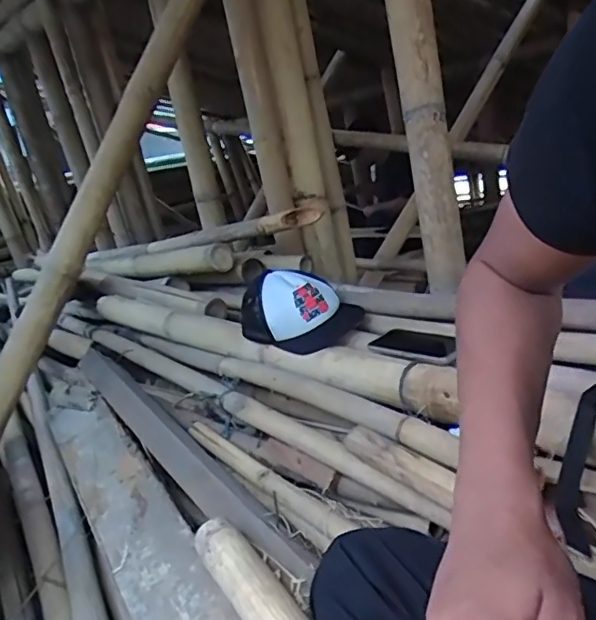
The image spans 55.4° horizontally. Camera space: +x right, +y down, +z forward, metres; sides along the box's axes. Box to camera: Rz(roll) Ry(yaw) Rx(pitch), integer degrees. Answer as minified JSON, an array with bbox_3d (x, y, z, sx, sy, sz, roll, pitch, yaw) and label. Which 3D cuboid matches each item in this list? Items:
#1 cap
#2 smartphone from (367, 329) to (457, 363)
[{"bbox_3d":[-0.015,-0.009,1.139,0.268,0.133,0.159,4,18,41],"label":"cap"},{"bbox_3d":[0.189,0.056,0.933,0.165,0.008,0.070,6,37,47],"label":"smartphone"}]

